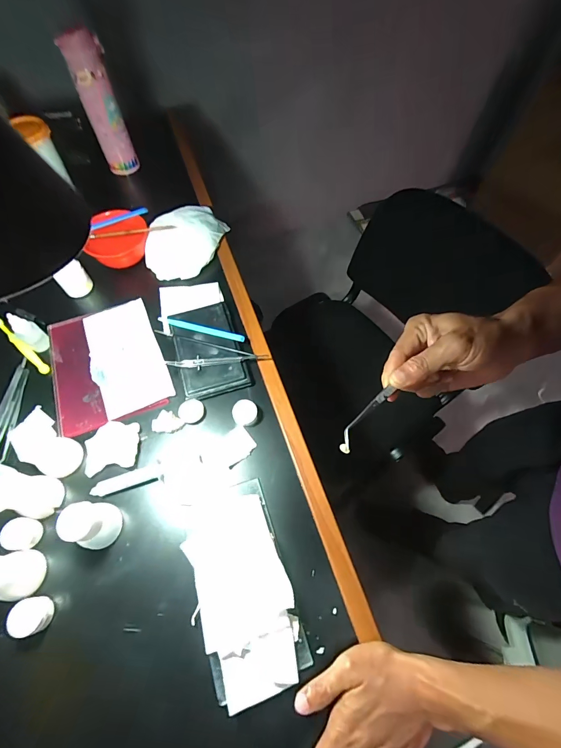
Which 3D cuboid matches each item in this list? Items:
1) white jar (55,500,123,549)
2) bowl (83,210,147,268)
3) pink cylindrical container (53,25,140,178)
[{"bbox_3d":[-0.216,0.172,0.391,0.042,0.063,0.048,-3,62,-3],"label":"white jar"},{"bbox_3d":[-0.280,-0.233,0.594,0.100,0.046,0.097,0,62,-1],"label":"bowl"},{"bbox_3d":[-0.334,-0.498,0.647,0.061,0.220,0.053,-25,66,-14],"label":"pink cylindrical container"}]

